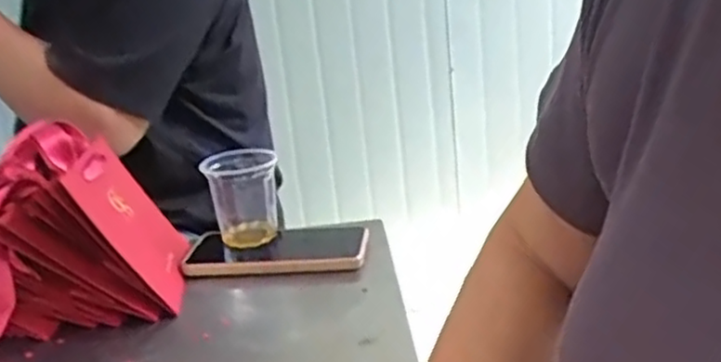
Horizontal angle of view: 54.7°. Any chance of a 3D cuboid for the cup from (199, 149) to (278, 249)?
[{"bbox_3d":[-0.113,0.017,0.682,0.069,0.087,0.074,-9,18,-9],"label":"cup"}]

